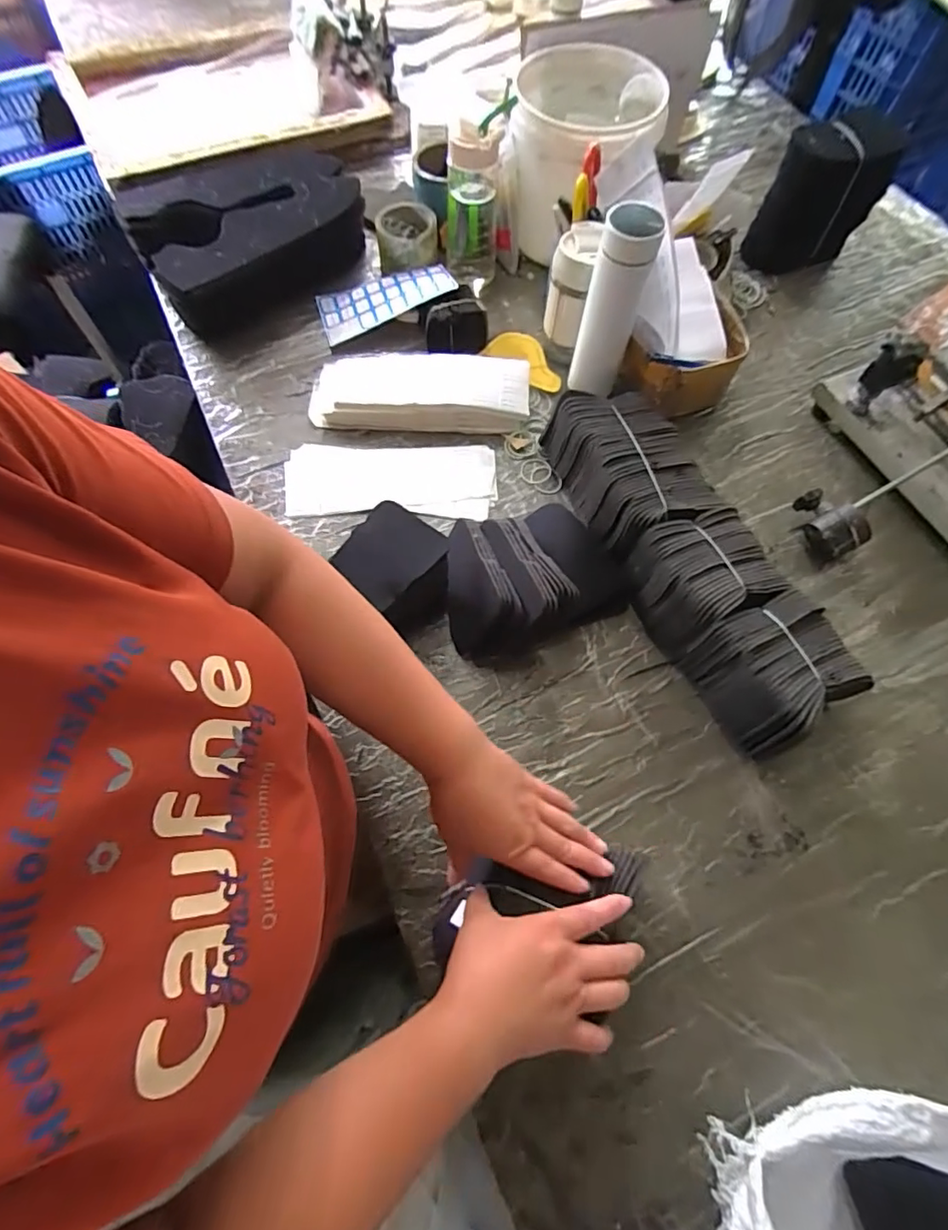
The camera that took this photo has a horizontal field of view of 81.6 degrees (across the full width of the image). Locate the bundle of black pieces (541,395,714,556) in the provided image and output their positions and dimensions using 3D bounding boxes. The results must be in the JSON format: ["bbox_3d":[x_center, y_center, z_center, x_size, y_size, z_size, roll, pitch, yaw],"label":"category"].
[{"bbox_3d":[0.188,-0.171,0.669,0.142,0.093,0.202,-13,68,-7],"label":"bundle of black pieces"}]

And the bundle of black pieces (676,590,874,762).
[{"bbox_3d":[0.315,0.059,0.568,0.132,0.097,0.126,-24,69,-11],"label":"bundle of black pieces"}]

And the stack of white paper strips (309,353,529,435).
[{"bbox_3d":[-0.075,-0.305,0.749,0.296,0.045,0.108,2,67,-1],"label":"stack of white paper strips"}]

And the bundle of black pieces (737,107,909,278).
[{"bbox_3d":[0.514,-0.620,0.811,0.146,0.167,0.084,-19,68,-9],"label":"bundle of black pieces"}]

